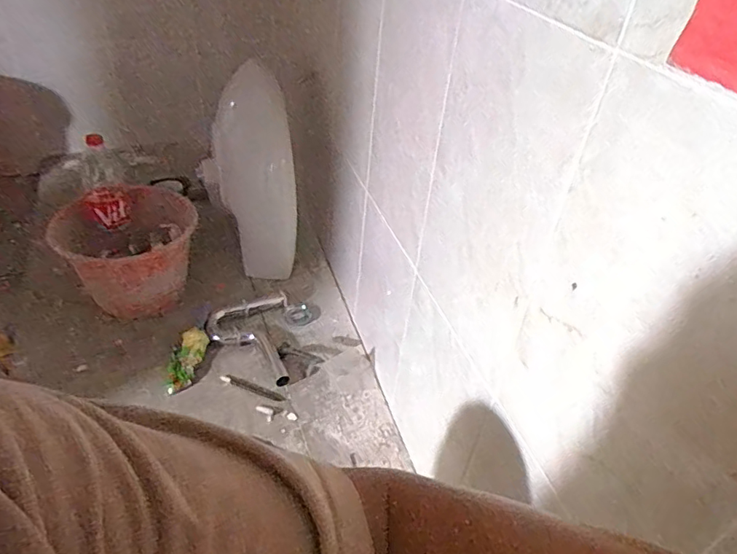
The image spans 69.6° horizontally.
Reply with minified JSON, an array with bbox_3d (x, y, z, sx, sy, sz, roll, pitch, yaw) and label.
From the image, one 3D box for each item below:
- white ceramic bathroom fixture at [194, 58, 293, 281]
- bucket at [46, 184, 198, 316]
[{"bbox_3d":[-0.288,-0.245,1.254,0.201,0.483,0.173,-5,40,-13],"label":"white ceramic bathroom fixture"},{"bbox_3d":[-0.527,-0.070,1.185,0.251,0.223,0.218,-10,42,-19],"label":"bucket"}]

